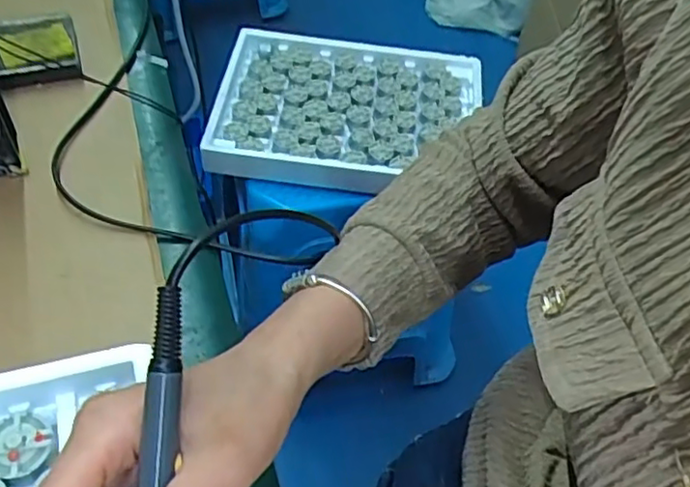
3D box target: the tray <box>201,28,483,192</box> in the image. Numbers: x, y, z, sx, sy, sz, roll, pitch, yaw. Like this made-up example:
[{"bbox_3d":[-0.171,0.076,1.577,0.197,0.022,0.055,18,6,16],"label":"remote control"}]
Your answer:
[{"bbox_3d":[0.008,-0.182,0.848,0.330,0.045,0.253,9,53,1],"label":"tray"}]

